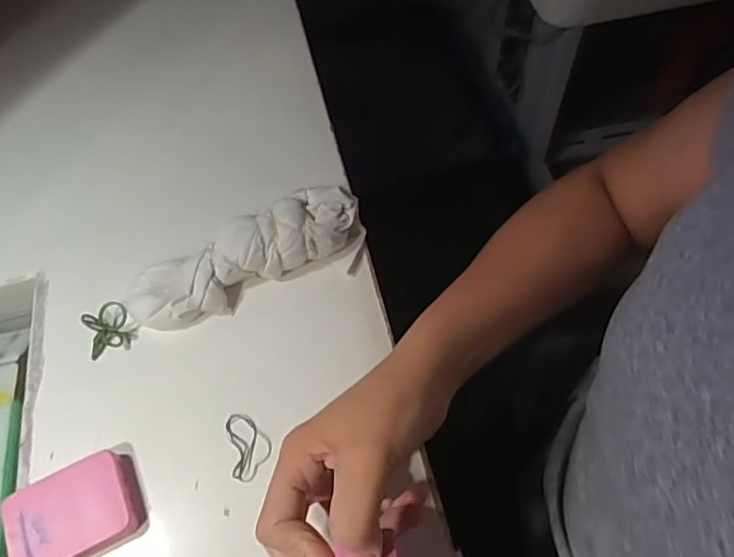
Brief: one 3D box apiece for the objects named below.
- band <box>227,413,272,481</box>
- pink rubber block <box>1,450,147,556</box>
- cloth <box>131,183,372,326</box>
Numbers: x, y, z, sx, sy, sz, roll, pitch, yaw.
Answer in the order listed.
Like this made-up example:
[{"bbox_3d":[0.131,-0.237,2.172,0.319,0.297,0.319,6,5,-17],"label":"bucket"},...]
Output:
[{"bbox_3d":[-0.077,0.109,0.370,0.027,0.004,0.044,-14,59,-6],"label":"band"},{"bbox_3d":[-0.179,0.145,0.346,0.074,0.015,0.057,-23,61,-11],"label":"pink rubber block"},{"bbox_3d":[-0.088,-0.016,0.419,0.177,0.048,0.050,-23,61,-11],"label":"cloth"}]

